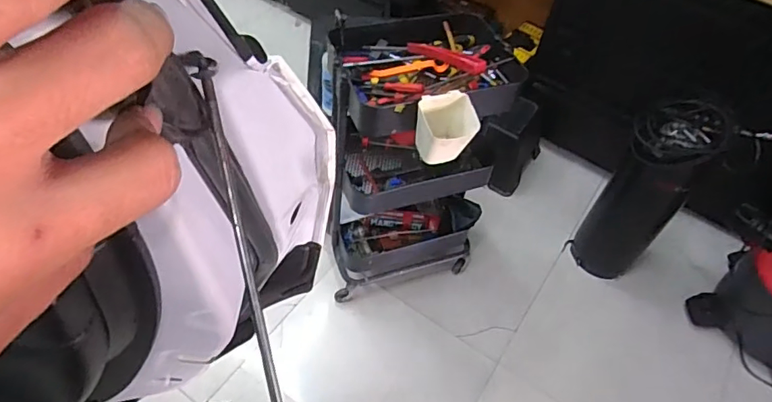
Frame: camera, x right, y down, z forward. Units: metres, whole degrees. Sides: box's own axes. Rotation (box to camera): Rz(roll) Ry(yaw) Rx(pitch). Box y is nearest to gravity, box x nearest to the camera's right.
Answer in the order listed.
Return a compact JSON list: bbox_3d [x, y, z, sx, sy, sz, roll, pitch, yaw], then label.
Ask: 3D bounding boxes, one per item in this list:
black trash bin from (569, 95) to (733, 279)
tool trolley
[{"bbox_3d":[0.768,-0.012,1.587,0.215,0.622,0.182,38,57,23],"label":"black trash bin"},{"bbox_3d":[0.072,-0.089,1.462,0.448,0.709,0.414,-5,51,-9],"label":"tool trolley"}]

